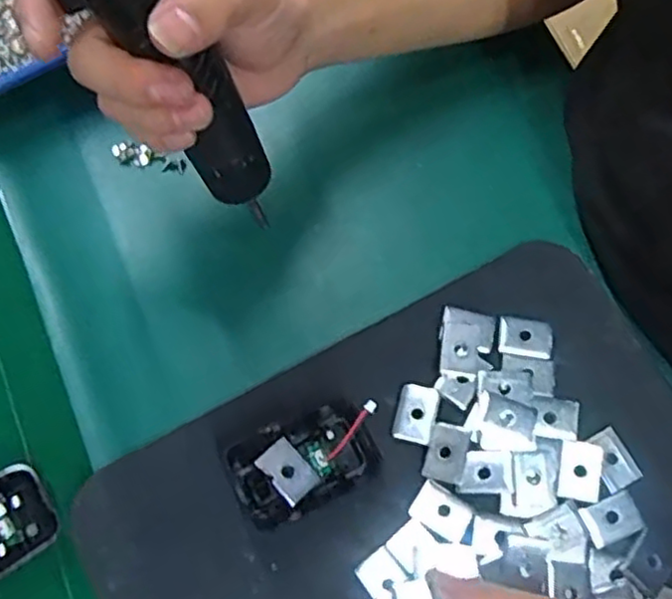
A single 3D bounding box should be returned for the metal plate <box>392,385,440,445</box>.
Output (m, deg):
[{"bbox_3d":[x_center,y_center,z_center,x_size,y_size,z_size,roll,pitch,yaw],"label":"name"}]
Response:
[{"bbox_3d":[0.041,0.058,0.344,0.020,0.004,0.028,13,72,3],"label":"metal plate"}]

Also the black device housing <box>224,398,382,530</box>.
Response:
[{"bbox_3d":[-0.015,0.078,0.328,0.067,0.027,0.044,-26,75,-10],"label":"black device housing"}]

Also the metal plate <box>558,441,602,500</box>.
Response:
[{"bbox_3d":[0.121,0.085,0.336,0.021,0.004,0.028,9,72,1],"label":"metal plate"}]

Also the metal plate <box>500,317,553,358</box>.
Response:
[{"bbox_3d":[0.100,0.020,0.359,0.027,0.004,0.019,9,72,1],"label":"metal plate"}]

